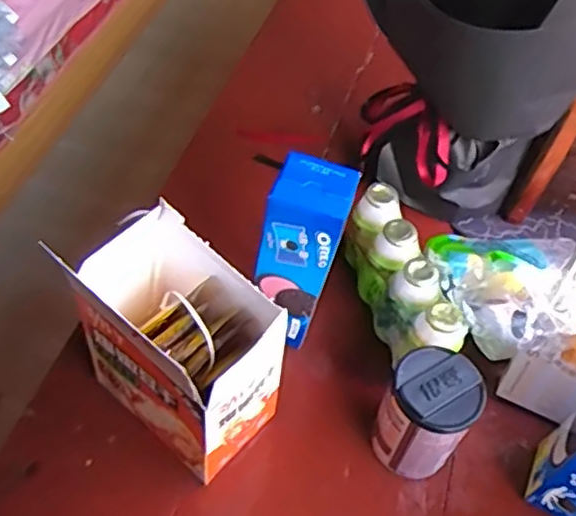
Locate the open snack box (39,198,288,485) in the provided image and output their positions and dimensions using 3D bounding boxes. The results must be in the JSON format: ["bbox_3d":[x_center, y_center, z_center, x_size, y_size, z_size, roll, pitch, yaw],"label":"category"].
[{"bbox_3d":[-0.072,0.065,0.487,0.135,0.170,0.102,40,59,23],"label":"open snack box"}]

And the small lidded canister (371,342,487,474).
[{"bbox_3d":[0.103,0.122,0.502,0.063,0.103,0.063,2,52,-3],"label":"small lidded canister"}]

